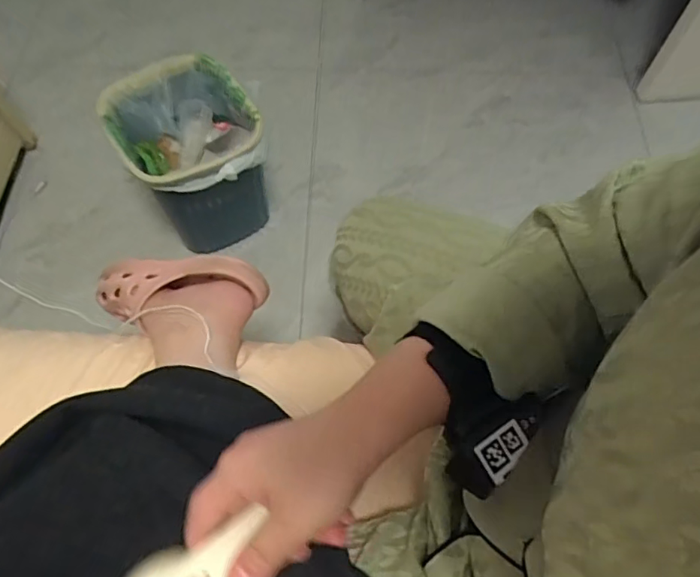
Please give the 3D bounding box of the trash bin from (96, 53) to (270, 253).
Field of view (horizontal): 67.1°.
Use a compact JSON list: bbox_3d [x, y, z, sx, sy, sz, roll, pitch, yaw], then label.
[{"bbox_3d":[-0.288,-0.232,1.029,0.232,0.276,0.265,-32,68,-15],"label":"trash bin"}]

